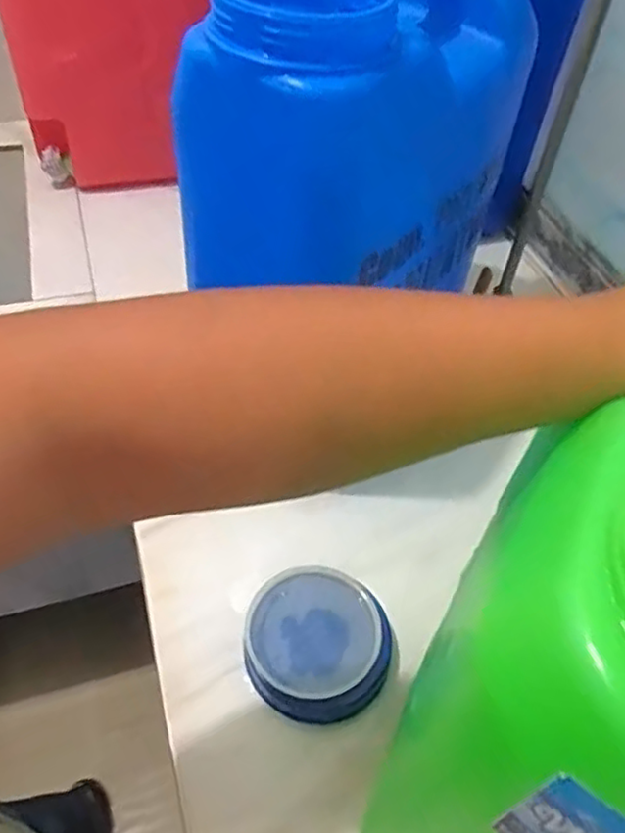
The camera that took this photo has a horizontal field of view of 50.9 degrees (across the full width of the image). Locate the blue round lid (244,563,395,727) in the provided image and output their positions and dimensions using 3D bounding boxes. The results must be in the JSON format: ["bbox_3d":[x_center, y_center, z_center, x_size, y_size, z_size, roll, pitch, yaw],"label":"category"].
[{"bbox_3d":[0.003,0.188,0.546,0.114,0.040,0.117,3,49,-3],"label":"blue round lid"}]

